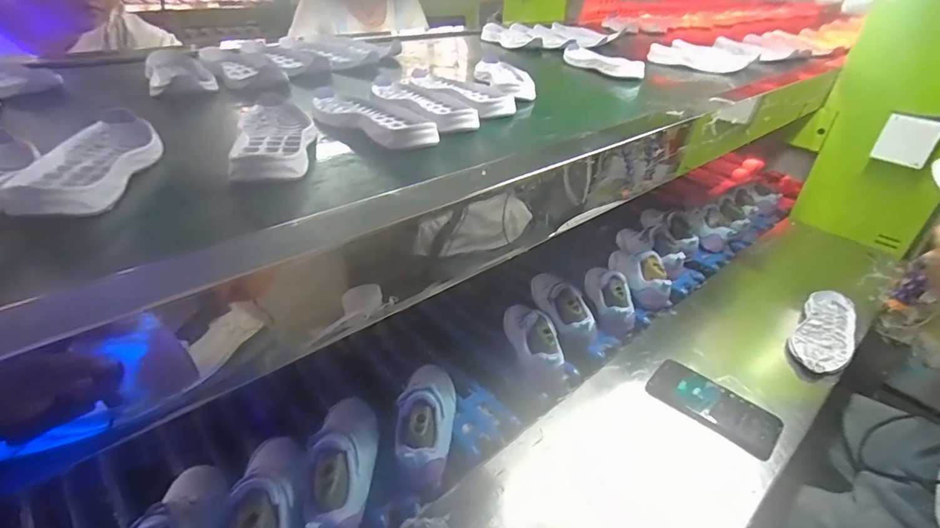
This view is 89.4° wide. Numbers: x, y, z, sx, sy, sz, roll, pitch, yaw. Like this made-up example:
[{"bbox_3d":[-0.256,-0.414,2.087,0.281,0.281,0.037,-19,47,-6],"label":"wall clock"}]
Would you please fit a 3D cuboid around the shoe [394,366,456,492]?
[{"bbox_3d":[-0.055,0.191,0.604,0.065,0.084,0.161,5,34,3],"label":"shoe"}]

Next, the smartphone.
[{"bbox_3d":[0.326,0.189,0.640,0.162,0.012,0.070,29,49,34],"label":"smartphone"}]

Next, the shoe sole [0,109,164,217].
[{"bbox_3d":[-0.313,-0.084,0.399,0.081,0.031,0.184,-9,36,-16],"label":"shoe sole"}]

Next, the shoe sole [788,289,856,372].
[{"bbox_3d":[0.574,0.104,0.762,0.078,0.027,0.194,27,41,32],"label":"shoe sole"}]

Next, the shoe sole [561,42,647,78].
[{"bbox_3d":[0.230,-0.366,0.871,0.067,0.037,0.223,-15,38,-24],"label":"shoe sole"}]

